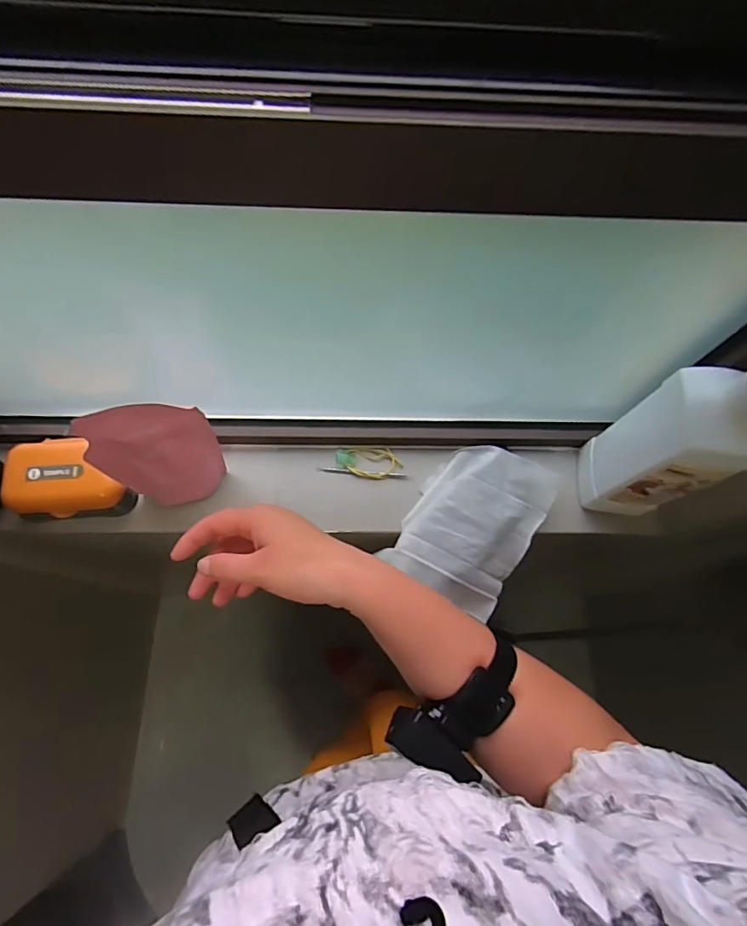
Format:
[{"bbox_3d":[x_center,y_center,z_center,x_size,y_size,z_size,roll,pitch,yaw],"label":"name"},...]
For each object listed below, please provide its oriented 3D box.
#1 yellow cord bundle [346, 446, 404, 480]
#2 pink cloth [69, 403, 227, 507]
[{"bbox_3d":[0.002,-0.001,0.581,0.066,0.008,0.040,3,71,-1],"label":"yellow cord bundle"},{"bbox_3d":[-0.211,-0.001,0.481,0.113,0.174,0.036,-14,72,-7],"label":"pink cloth"}]

